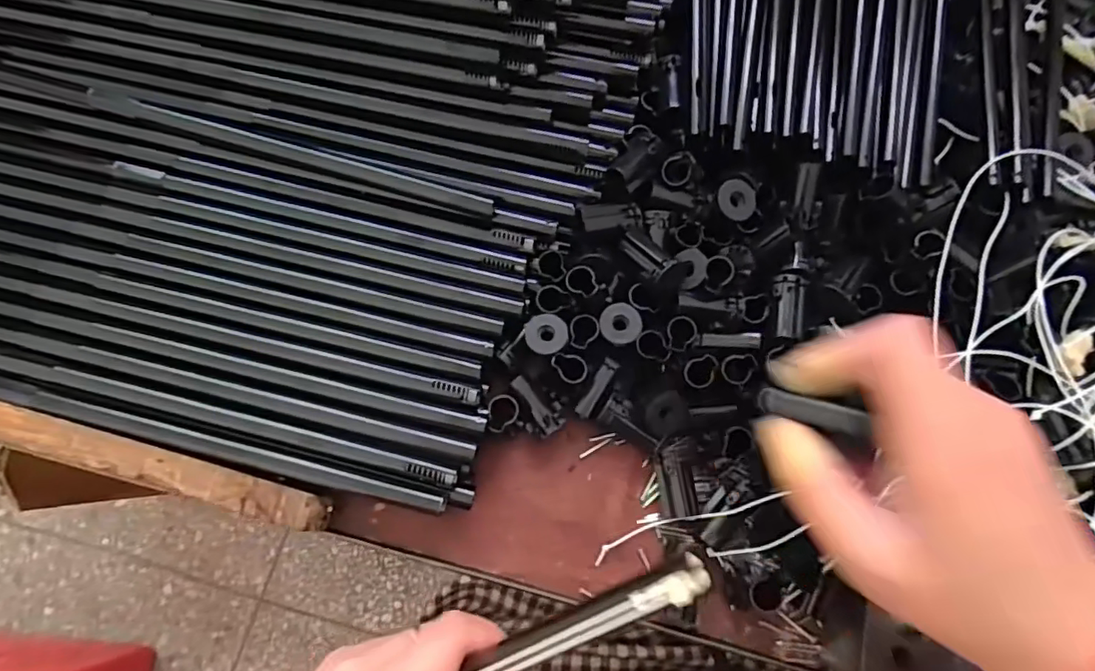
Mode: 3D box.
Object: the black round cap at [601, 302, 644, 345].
[{"bbox_3d":[0.038,-0.006,0.298,0.021,0.004,0.022,0,77,-1],"label":"black round cap"}]

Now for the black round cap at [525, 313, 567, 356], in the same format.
[{"bbox_3d":[-0.001,-0.001,0.294,0.021,0.004,0.021,-6,75,-5],"label":"black round cap"}]

